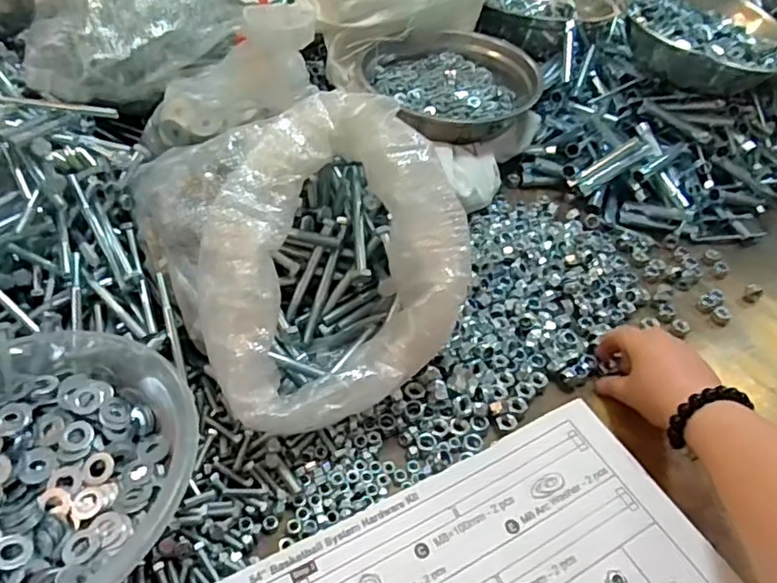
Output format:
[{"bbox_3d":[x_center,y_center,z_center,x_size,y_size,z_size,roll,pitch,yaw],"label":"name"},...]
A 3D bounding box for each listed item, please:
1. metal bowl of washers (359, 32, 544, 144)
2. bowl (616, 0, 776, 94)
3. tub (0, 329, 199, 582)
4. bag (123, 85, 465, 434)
[{"bbox_3d":[0.079,-0.255,0.719,0.198,0.054,0.173,-3,46,-12],"label":"metal bowl of washers"},{"bbox_3d":[0.394,-0.310,0.743,0.195,0.083,0.195,4,44,-4],"label":"bowl"},{"bbox_3d":[-0.218,0.102,0.341,0.198,0.050,0.190,4,44,-4],"label":"tub"},{"bbox_3d":[-0.063,-0.026,0.439,0.184,0.168,0.219,-22,52,-26],"label":"bag"}]

